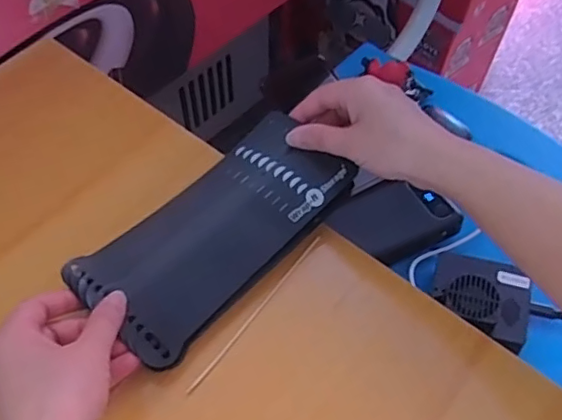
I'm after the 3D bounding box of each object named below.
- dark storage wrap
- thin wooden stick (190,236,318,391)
[{"bbox_3d":[-0.043,0.012,0.411,0.093,0.017,0.197,38,64,22],"label":"dark storage wrap"},{"bbox_3d":[-0.015,0.066,0.390,0.004,0.004,0.140,32,60,19],"label":"thin wooden stick"}]

